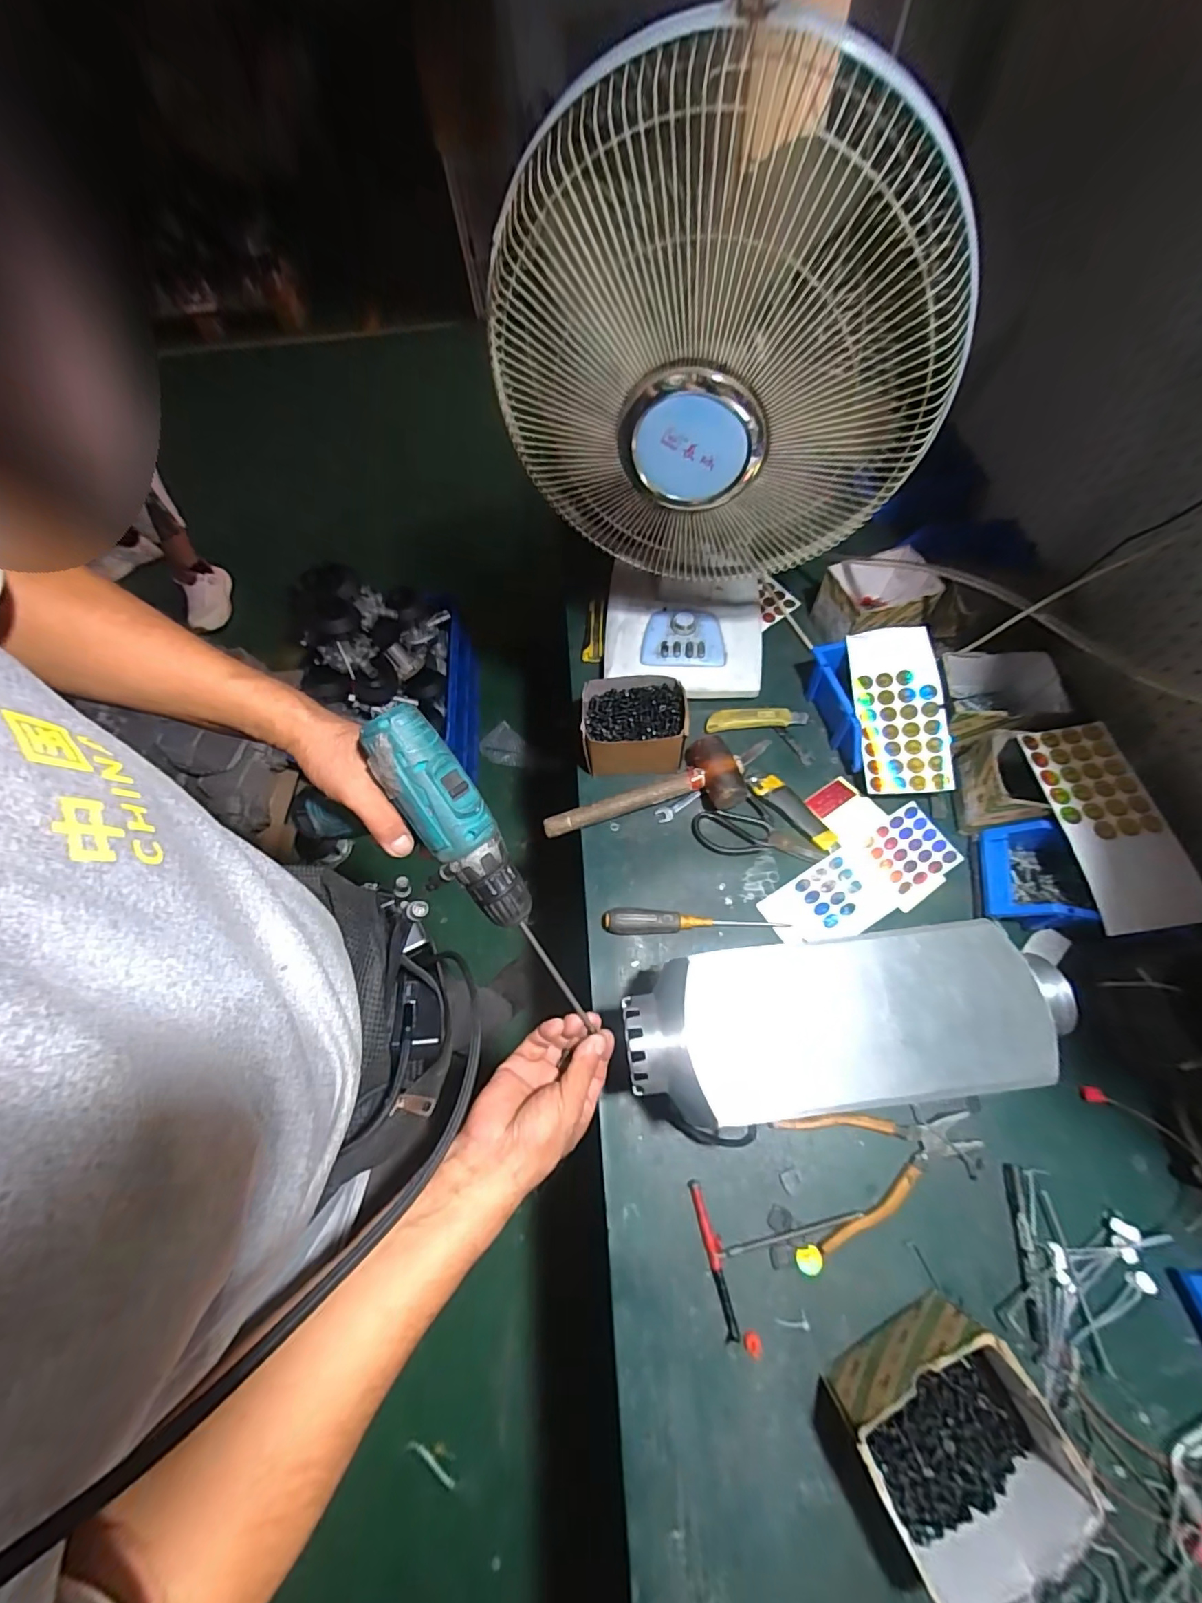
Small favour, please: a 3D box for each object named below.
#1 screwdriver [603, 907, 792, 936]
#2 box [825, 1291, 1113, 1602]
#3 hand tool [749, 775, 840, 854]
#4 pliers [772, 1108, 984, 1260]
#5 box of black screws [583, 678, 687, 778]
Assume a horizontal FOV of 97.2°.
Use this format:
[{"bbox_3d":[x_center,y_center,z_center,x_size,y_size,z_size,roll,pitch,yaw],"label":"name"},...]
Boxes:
[{"bbox_3d":[0.114,0.152,0.650,0.223,0.026,0.028,3,63,5],"label":"screwdriver"},{"bbox_3d":[0.278,0.505,0.426,0.141,0.097,0.119,-26,65,-10],"label":"box"},{"bbox_3d":[0.263,0.012,0.714,0.038,0.015,0.137,-40,68,-16],"label":"hand tool"},{"bbox_3d":[0.289,0.357,0.548,0.192,0.011,0.108,-20,64,-7],"label":"pliers"},{"bbox_3d":[0.047,-0.106,0.740,0.138,0.077,0.113,0,63,3],"label":"box of black screws"}]

